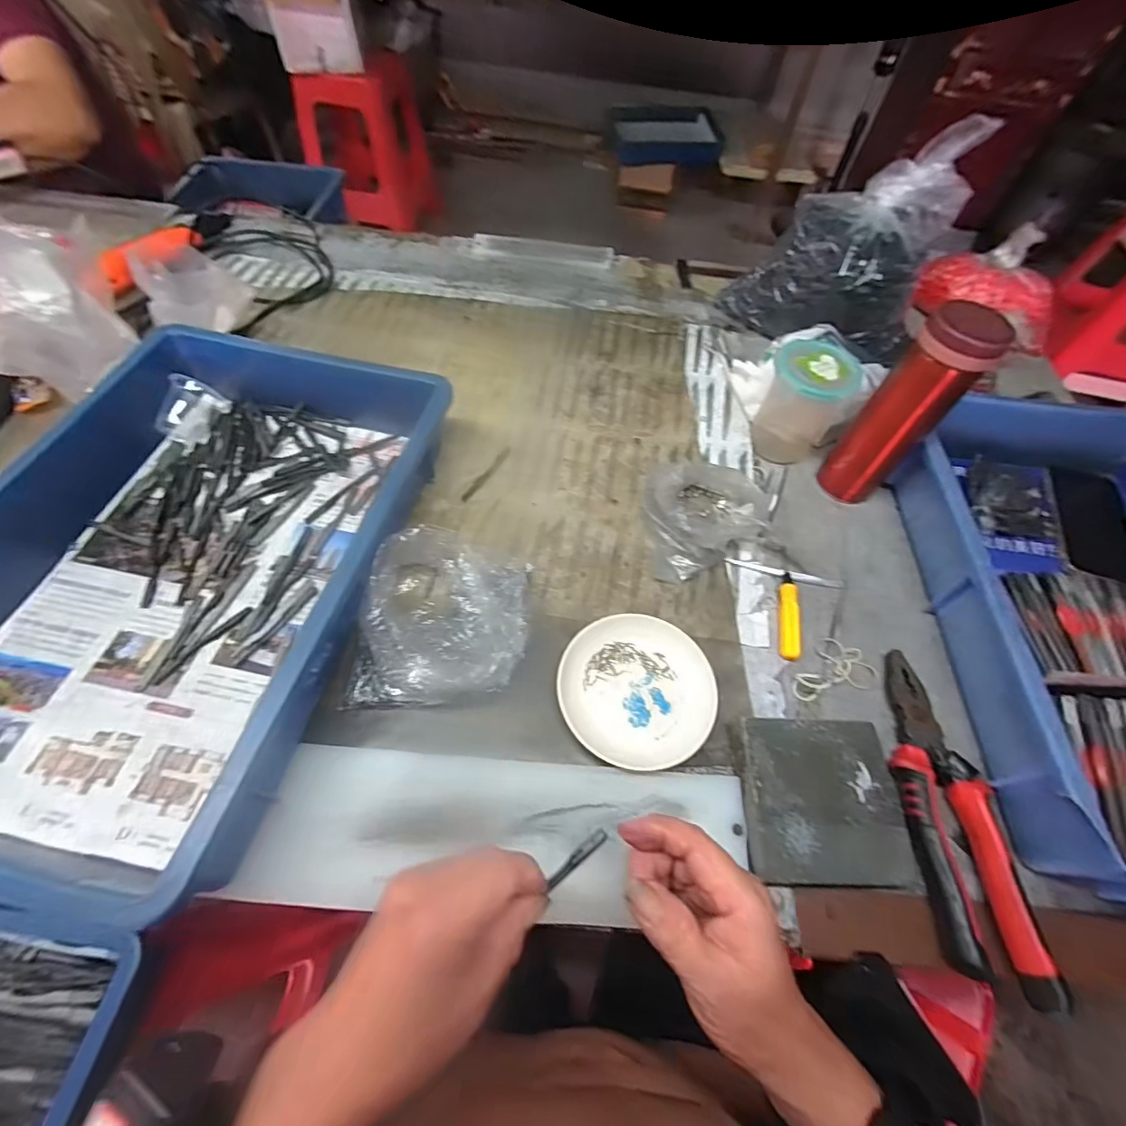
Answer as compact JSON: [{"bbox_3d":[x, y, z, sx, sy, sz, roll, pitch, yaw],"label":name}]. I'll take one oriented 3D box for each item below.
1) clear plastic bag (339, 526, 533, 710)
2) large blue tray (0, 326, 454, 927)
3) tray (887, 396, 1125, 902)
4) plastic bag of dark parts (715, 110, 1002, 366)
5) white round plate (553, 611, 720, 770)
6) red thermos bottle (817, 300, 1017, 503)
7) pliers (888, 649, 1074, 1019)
[{"bbox_3d":[-0.095,0.040,0.401,0.132,0.045,0.136,2,59,-4],"label":"clear plastic bag"},{"bbox_3d":[-0.284,-0.013,0.394,0.280,0.081,0.435,12,59,3],"label":"large blue tray"},{"bbox_3d":[0.465,0.032,0.427,0.287,0.075,0.433,6,59,-1],"label":"tray"},{"bbox_3d":[0.319,-0.356,0.591,0.205,0.210,0.139,11,59,2],"label":"plastic bag of dark parts"},{"bbox_3d":[0.058,0.097,0.395,0.112,0.023,0.120,-29,65,-20],"label":"white round plate"},{"bbox_3d":[0.316,-0.138,0.469,0.058,0.187,0.059,-36,68,-23],"label":"red thermos bottle"},{"bbox_3d":[0.273,0.173,0.361,0.054,0.033,0.211,6,59,-1],"label":"pliers"}]

